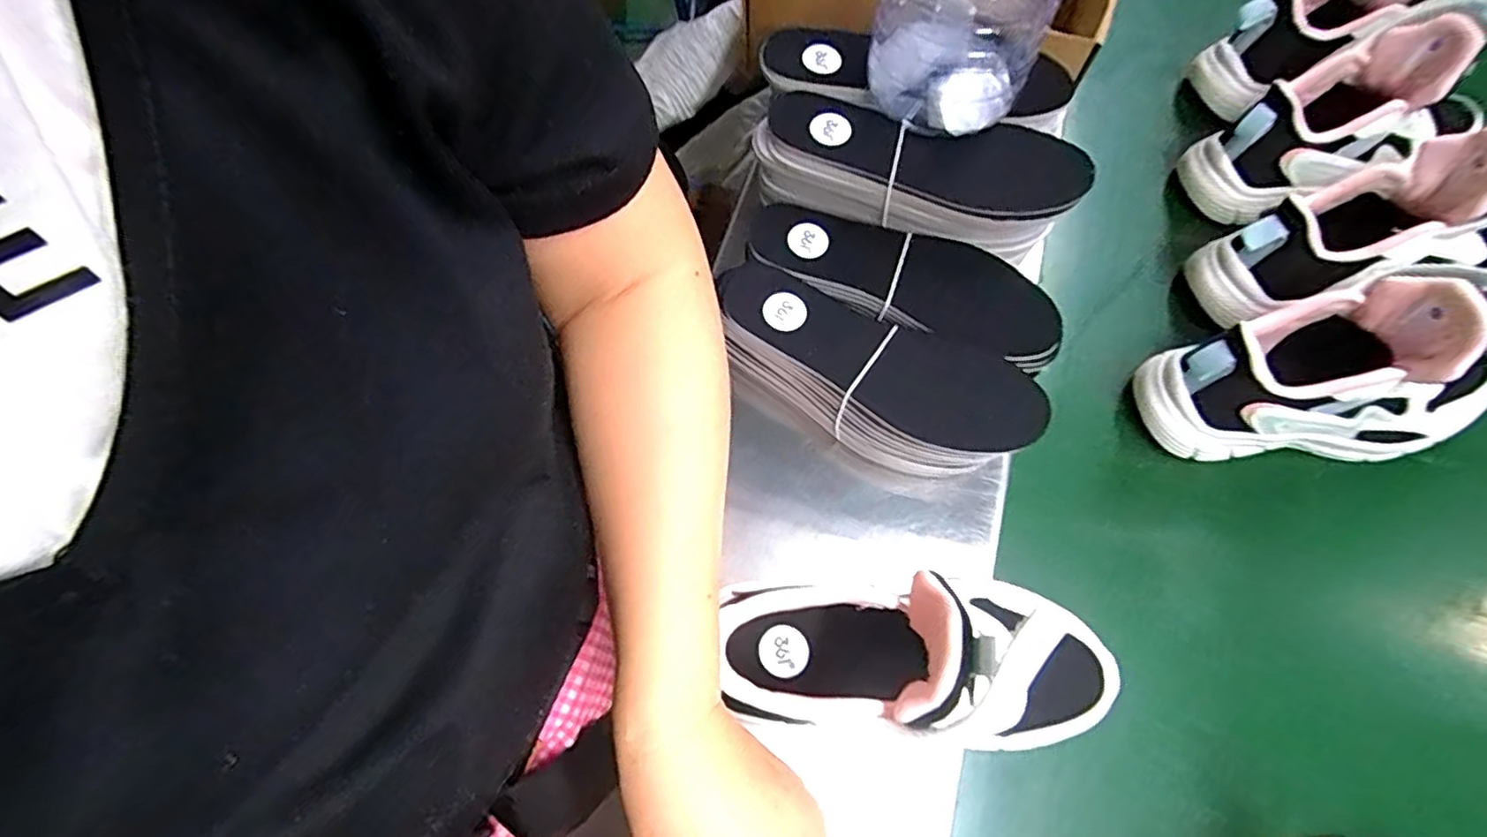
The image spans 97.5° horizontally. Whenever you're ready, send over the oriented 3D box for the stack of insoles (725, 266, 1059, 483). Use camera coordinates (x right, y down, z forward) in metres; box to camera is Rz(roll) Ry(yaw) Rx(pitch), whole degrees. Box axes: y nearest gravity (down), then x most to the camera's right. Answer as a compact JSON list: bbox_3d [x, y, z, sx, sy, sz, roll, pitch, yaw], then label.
[{"bbox_3d":[0.078,-0.017,0.438,0.208,0.089,0.075,24,67,12],"label":"stack of insoles"}]

